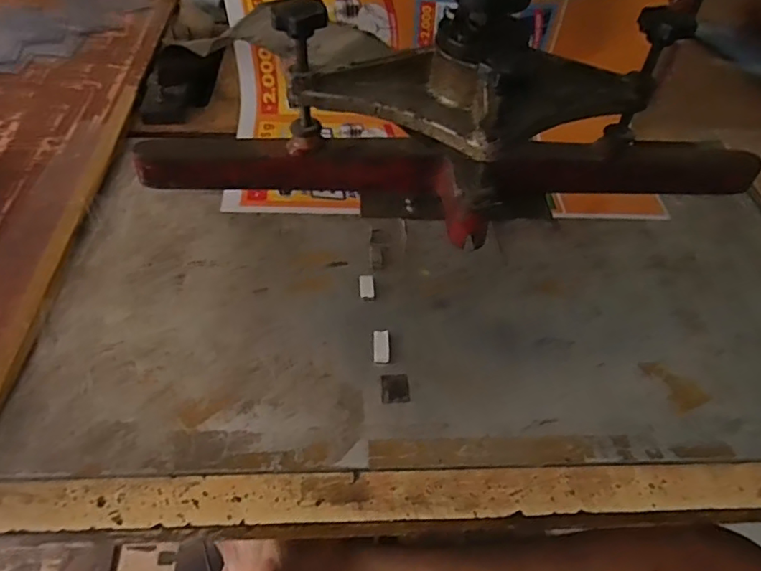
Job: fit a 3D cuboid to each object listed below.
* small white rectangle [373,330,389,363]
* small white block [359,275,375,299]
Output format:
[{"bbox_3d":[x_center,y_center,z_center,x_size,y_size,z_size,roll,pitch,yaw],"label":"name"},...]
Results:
[{"bbox_3d":[0.001,0.050,0.460,0.013,0.005,0.029,2,50,-4],"label":"small white rectangle"},{"bbox_3d":[-0.012,0.001,0.500,0.013,0.005,0.024,0,50,-5],"label":"small white block"}]

